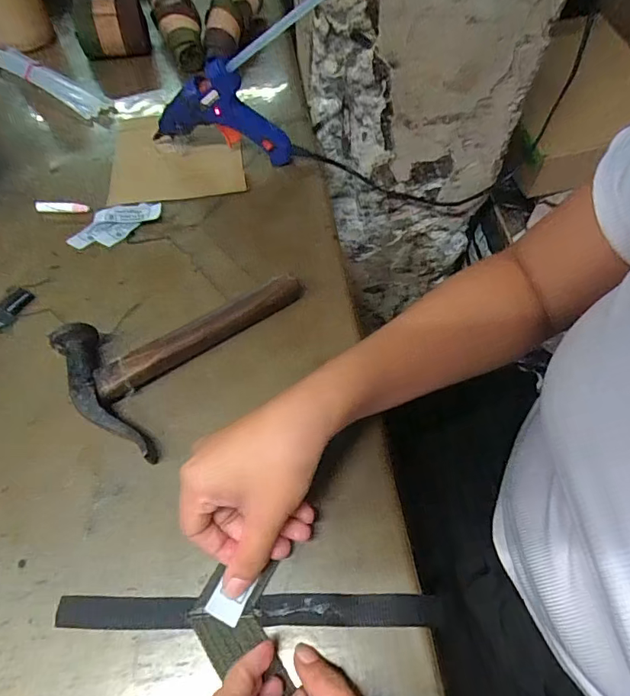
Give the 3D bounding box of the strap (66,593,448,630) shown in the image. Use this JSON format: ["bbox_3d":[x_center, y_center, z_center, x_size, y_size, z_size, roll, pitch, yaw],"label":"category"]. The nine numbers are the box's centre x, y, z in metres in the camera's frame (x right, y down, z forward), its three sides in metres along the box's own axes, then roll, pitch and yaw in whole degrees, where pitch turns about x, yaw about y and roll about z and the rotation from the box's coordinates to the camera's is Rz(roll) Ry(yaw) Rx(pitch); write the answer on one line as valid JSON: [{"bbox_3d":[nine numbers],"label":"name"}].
[{"bbox_3d":[-0.039,0.152,0.269,0.221,0.007,0.017,0,58,0],"label":"strap"}]

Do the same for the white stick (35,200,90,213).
[{"bbox_3d":[-0.242,-0.135,0.444,0.052,0.012,0.010,4,58,3],"label":"white stick"}]

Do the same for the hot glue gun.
[{"bbox_3d":[-0.091,-0.224,0.444,0.132,0.094,0.023,8,59,5],"label":"hot glue gun"}]

